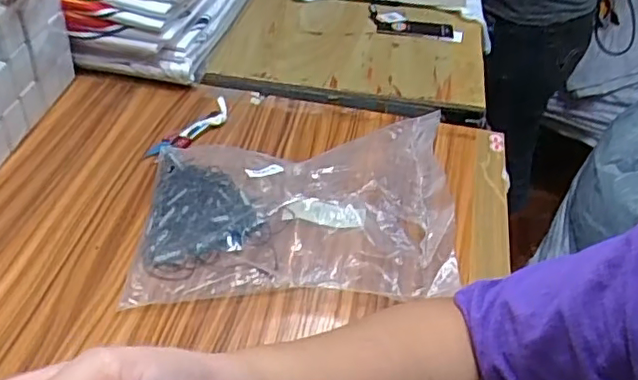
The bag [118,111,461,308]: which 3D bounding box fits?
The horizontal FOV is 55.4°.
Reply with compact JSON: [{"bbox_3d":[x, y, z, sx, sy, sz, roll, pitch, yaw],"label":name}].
[{"bbox_3d":[-0.021,0.013,0.546,0.270,0.069,0.176,1,40,-4],"label":"bag"}]

